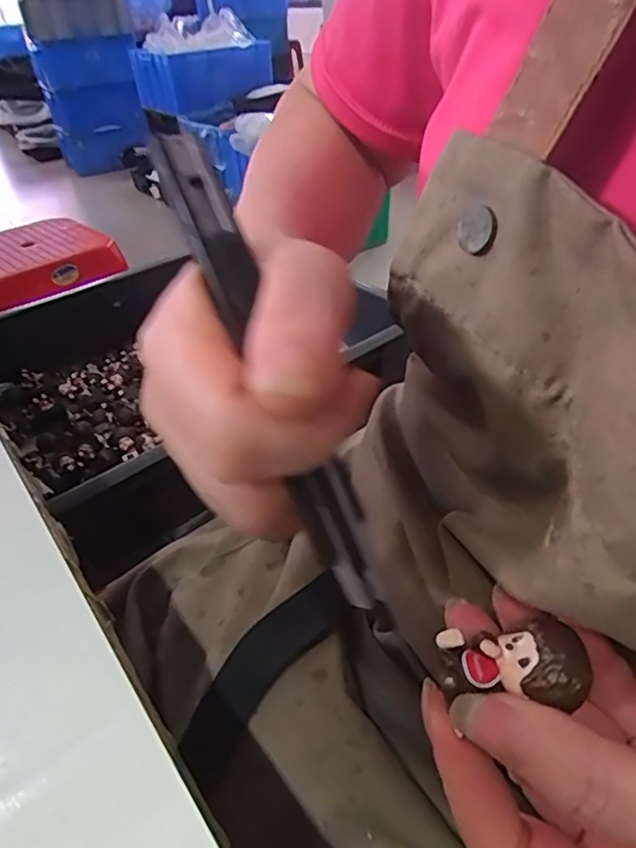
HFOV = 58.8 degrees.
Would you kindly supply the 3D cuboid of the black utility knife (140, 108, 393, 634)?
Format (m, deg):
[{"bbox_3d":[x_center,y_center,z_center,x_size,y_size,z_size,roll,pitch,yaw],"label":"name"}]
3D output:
[{"bbox_3d":[-0.013,-0.018,0.146,0.016,0.007,0.144,-22,82,-21],"label":"black utility knife"}]

